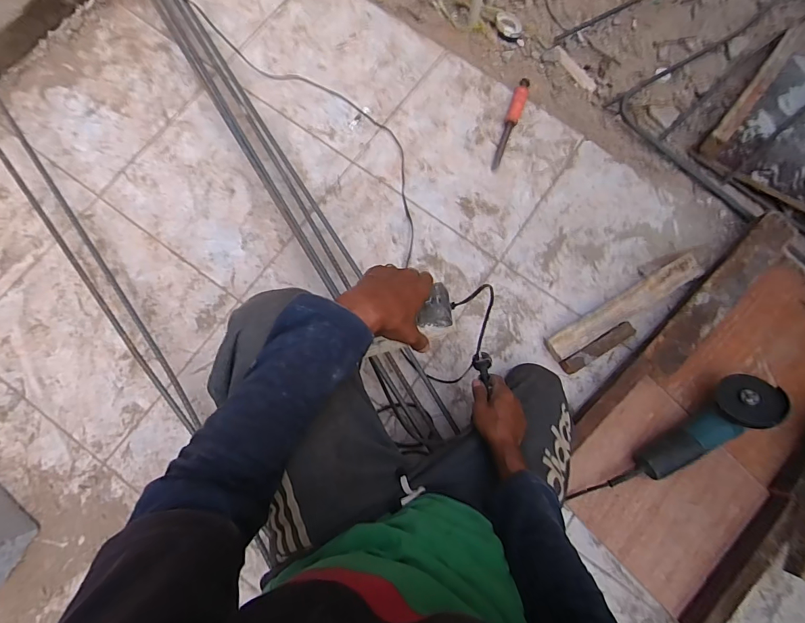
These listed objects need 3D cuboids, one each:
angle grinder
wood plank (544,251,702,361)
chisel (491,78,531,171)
[{"bbox_3d":[0.556,0.216,0.719,0.270,0.094,0.075,-35,82,-8],"label":"angle grinder"},{"bbox_3d":[0.462,-0.015,0.807,0.372,0.034,0.053,-30,81,-7],"label":"wood plank"},{"bbox_3d":[0.249,-0.430,0.916,0.035,0.032,0.232,20,79,3],"label":"chisel"}]

